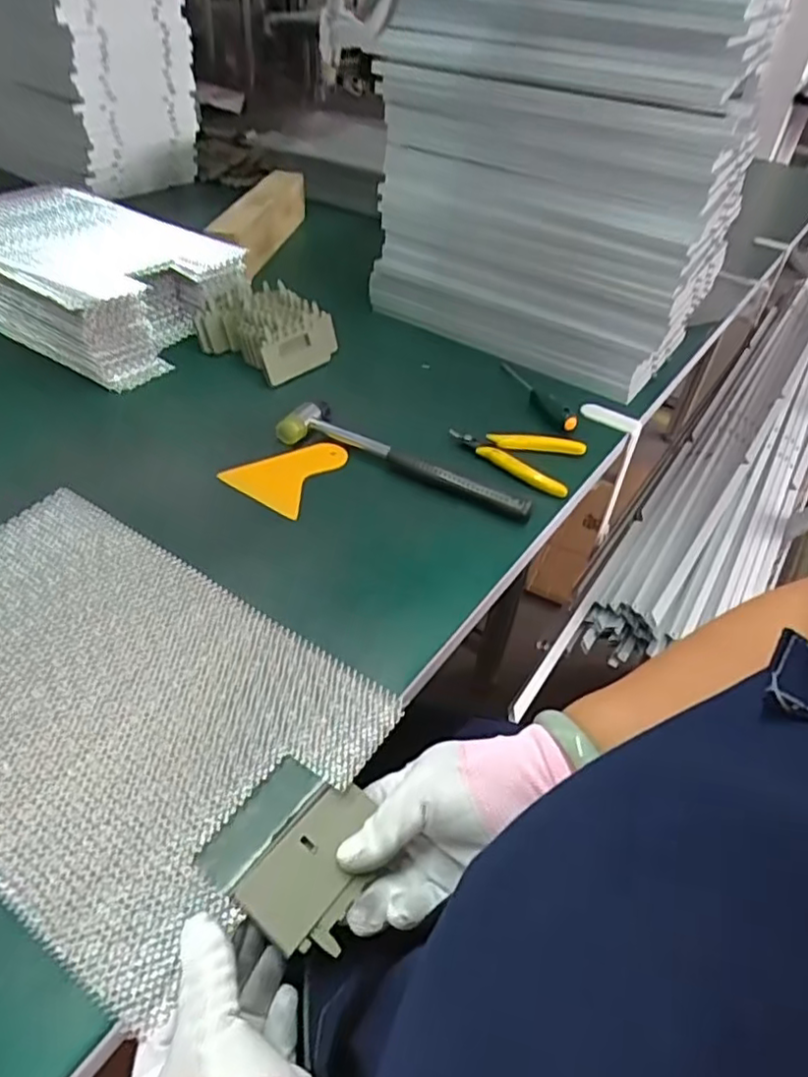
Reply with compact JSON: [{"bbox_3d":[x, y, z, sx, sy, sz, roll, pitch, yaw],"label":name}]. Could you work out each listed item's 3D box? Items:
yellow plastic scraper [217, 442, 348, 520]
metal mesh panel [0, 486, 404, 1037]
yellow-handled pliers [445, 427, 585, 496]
[{"bbox_3d":[-0.099,-0.063,0.574,0.081,0.007,0.095,27,48,20],"label":"yellow plastic scraper"},{"bbox_3d":[-0.191,0.086,0.400,0.322,0.008,0.199,28,48,20],"label":"metal mesh panel"},{"bbox_3d":[0.102,-0.080,0.612,0.120,0.025,0.067,21,46,14],"label":"yellow-handled pliers"}]

